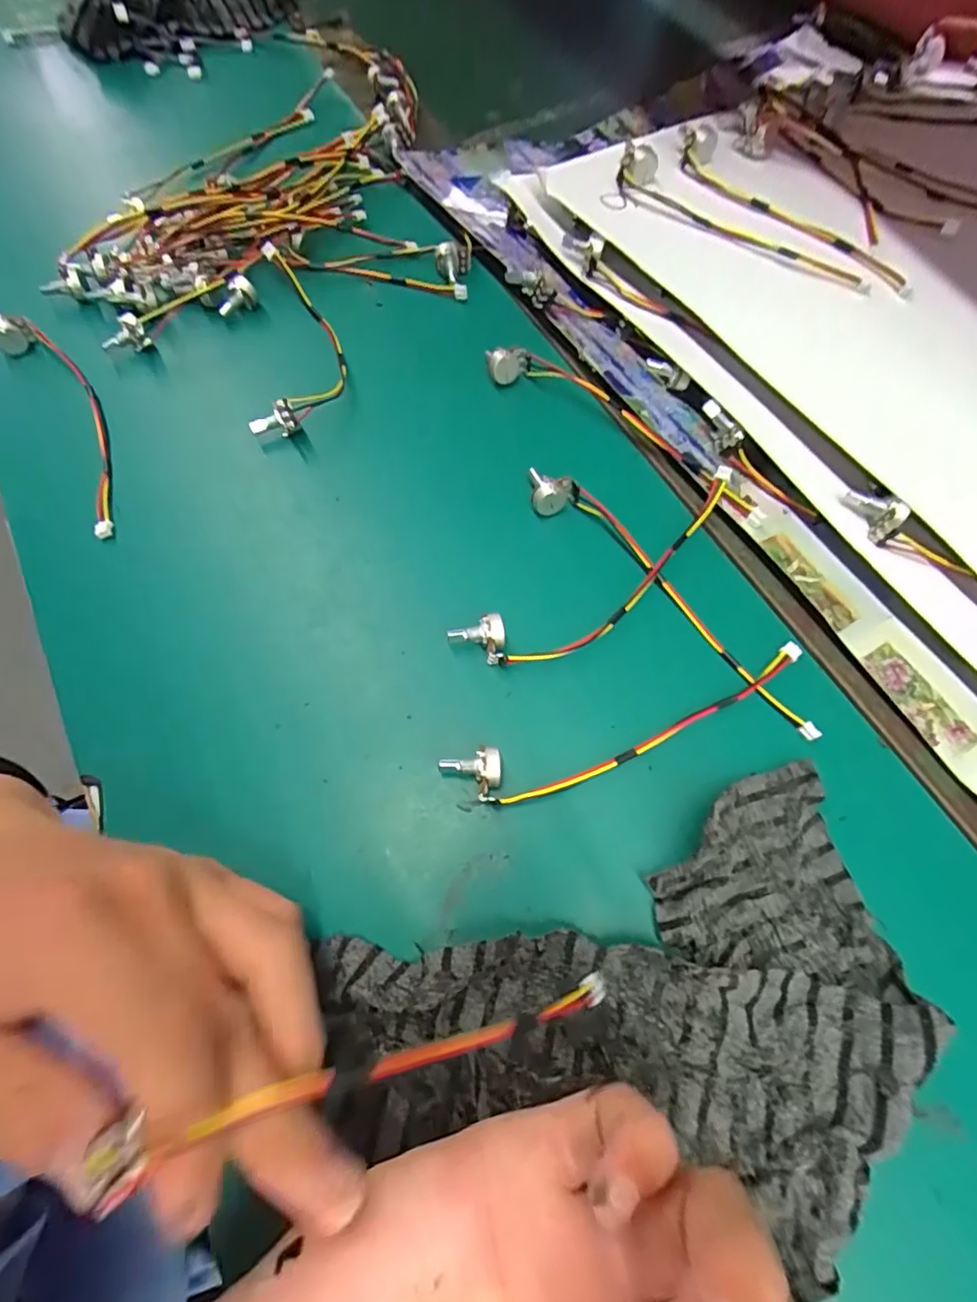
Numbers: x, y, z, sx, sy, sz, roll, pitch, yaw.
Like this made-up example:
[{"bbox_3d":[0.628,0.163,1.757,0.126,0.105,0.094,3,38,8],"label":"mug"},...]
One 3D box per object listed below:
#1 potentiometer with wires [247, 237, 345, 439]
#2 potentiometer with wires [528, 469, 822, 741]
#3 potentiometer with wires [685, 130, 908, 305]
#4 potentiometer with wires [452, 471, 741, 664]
[{"bbox_3d":[-0.104,-0.175,0.314,0.048,0.023,0.128,-2,69,0],"label":"potentiometer with wires"},{"bbox_3d":[0.084,-0.028,0.261,0.024,0.020,0.175,-42,74,-14],"label":"potentiometer with wires"},{"bbox_3d":[0.165,-0.239,0.307,0.025,0.015,0.154,-36,72,-12],"label":"potentiometer with wires"},{"bbox_3d":[0.058,-0.032,0.259,0.156,0.016,0.035,-31,72,-11],"label":"potentiometer with wires"}]

